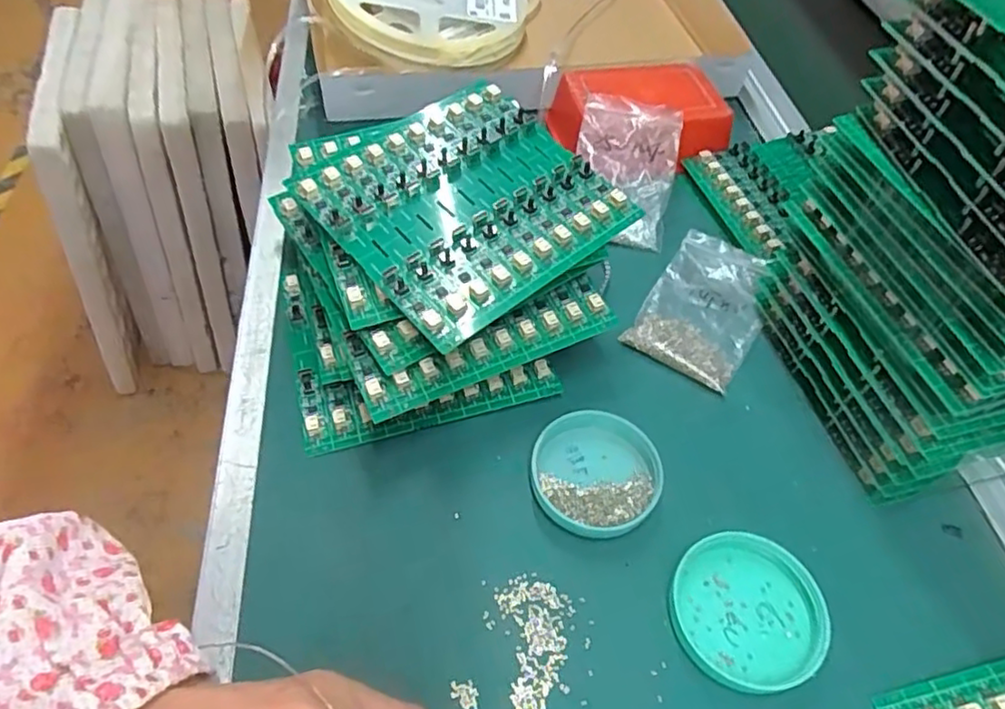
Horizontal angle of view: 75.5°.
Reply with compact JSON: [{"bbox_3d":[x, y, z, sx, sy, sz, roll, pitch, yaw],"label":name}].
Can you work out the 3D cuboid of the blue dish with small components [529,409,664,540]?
[{"bbox_3d":[0.047,0.060,0.329,0.063,0.013,0.062,-1,53,-5],"label":"blue dish with small components"}]

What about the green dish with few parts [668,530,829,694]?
[{"bbox_3d":[0.110,0.114,0.292,0.064,0.012,0.065,2,52,-3],"label":"green dish with few parts"}]

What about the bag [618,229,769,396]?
[{"bbox_3d":[0.126,-0.029,0.402,0.067,0.017,0.103,29,56,17],"label":"bag"}]

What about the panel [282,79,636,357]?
[{"bbox_3d":[-0.020,-0.083,0.345,0.135,0.024,0.130,-34,62,-26],"label":"panel"}]

